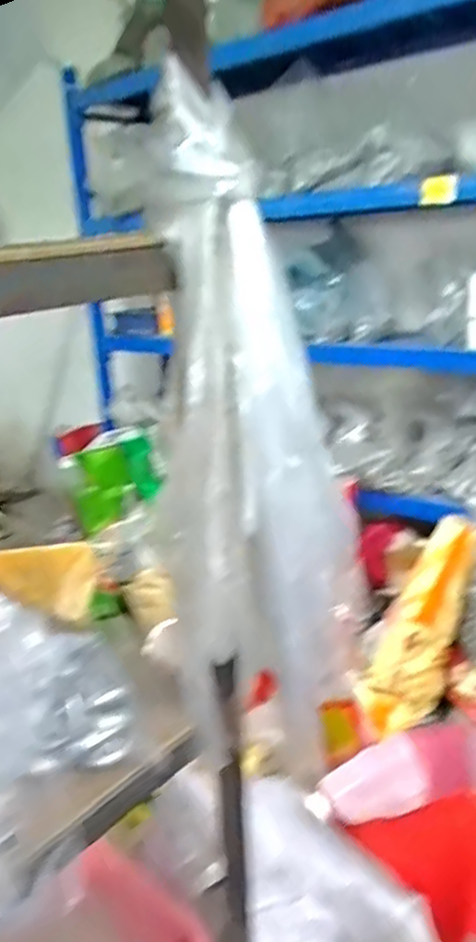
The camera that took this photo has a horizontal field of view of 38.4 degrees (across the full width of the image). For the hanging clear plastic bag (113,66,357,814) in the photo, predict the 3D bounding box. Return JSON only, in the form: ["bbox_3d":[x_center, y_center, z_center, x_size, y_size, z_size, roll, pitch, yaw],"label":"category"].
[{"bbox_3d":[0.011,0.010,0.508,0.134,0.525,0.073,-6,19,-5],"label":"hanging clear plastic bag"}]

